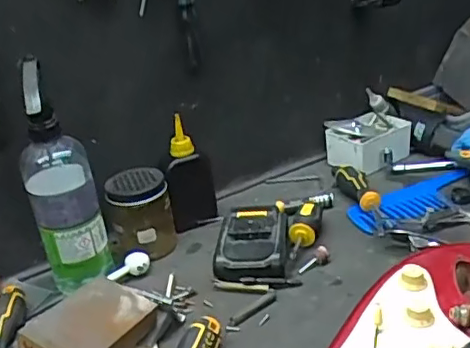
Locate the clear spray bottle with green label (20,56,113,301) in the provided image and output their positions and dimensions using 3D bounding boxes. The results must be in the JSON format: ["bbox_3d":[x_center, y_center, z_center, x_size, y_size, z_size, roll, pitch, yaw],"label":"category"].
[{"bbox_3d":[-0.182,0.007,0.590,0.066,0.229,0.088,-16,27,-17],"label":"clear spray bottle with green label"}]

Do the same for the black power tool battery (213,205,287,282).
[{"bbox_3d":[0.016,0.074,0.612,0.075,0.043,0.097,-3,26,10],"label":"black power tool battery"}]

